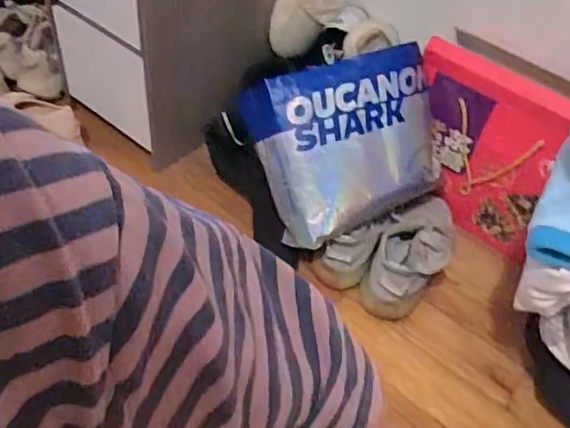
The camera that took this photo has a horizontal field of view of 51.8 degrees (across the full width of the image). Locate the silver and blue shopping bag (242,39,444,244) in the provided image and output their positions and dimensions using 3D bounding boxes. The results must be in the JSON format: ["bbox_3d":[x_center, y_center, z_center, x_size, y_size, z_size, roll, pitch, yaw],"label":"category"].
[{"bbox_3d":[0.105,-0.111,0.969,0.307,0.272,0.072,-17,7,-11],"label":"silver and blue shopping bag"}]

